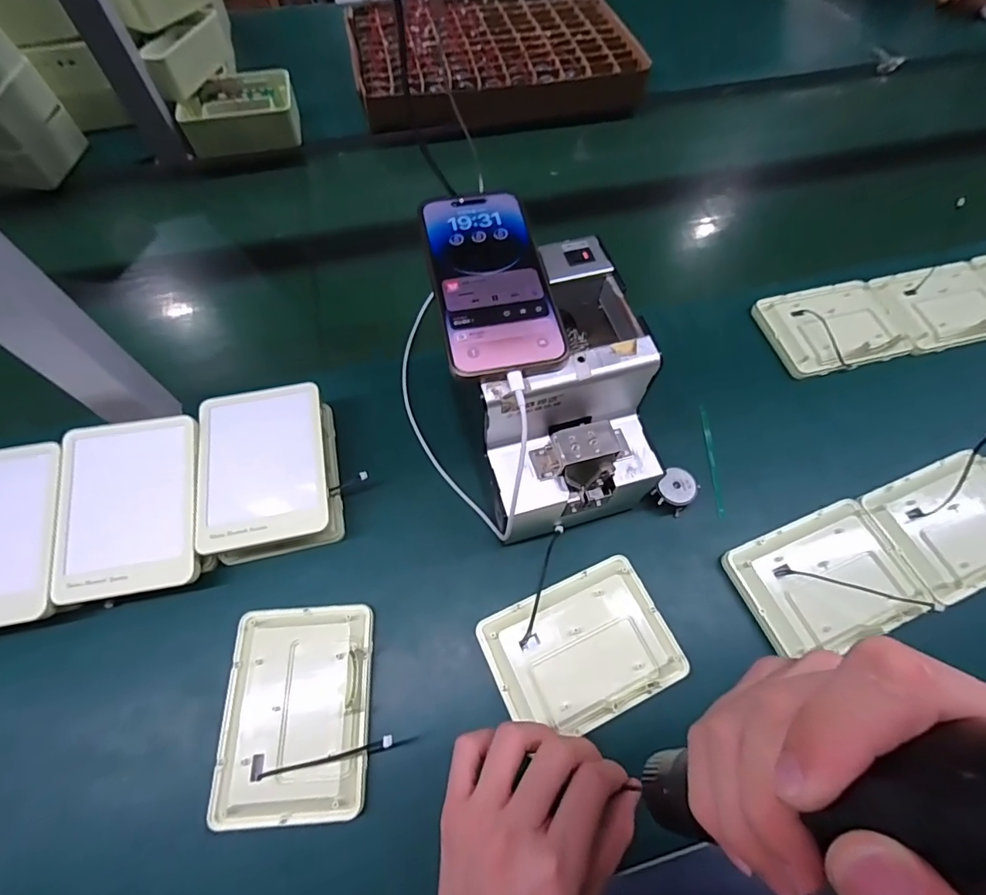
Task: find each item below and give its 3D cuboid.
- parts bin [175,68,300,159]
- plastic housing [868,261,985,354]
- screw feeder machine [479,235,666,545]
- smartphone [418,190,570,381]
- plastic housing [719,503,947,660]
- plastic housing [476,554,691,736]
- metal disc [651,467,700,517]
[{"bbox_3d":[-0.340,-0.460,0.660,0.142,0.051,0.108,-8,63,-5],"label":"parts bin"},{"bbox_3d":[0.489,-0.155,0.523,0.132,0.020,0.096,-13,63,-7],"label":"plastic housing"},{"bbox_3d":[0.046,-0.035,0.379,0.126,0.149,0.171,-13,63,-7],"label":"screw feeder machine"},{"bbox_3d":[-0.003,-0.118,0.333,0.077,0.005,0.158,-10,66,-6],"label":"smartphone"},{"bbox_3d":[0.270,0.106,0.390,0.132,0.017,0.097,-20,64,-11],"label":"plastic housing"},{"bbox_3d":[0.067,0.150,0.362,0.133,0.016,0.097,-22,65,-11],"label":"plastic housing"},{"bbox_3d":[0.158,0.039,0.418,0.031,0.029,0.032,30,66,14],"label":"metal disc"}]

